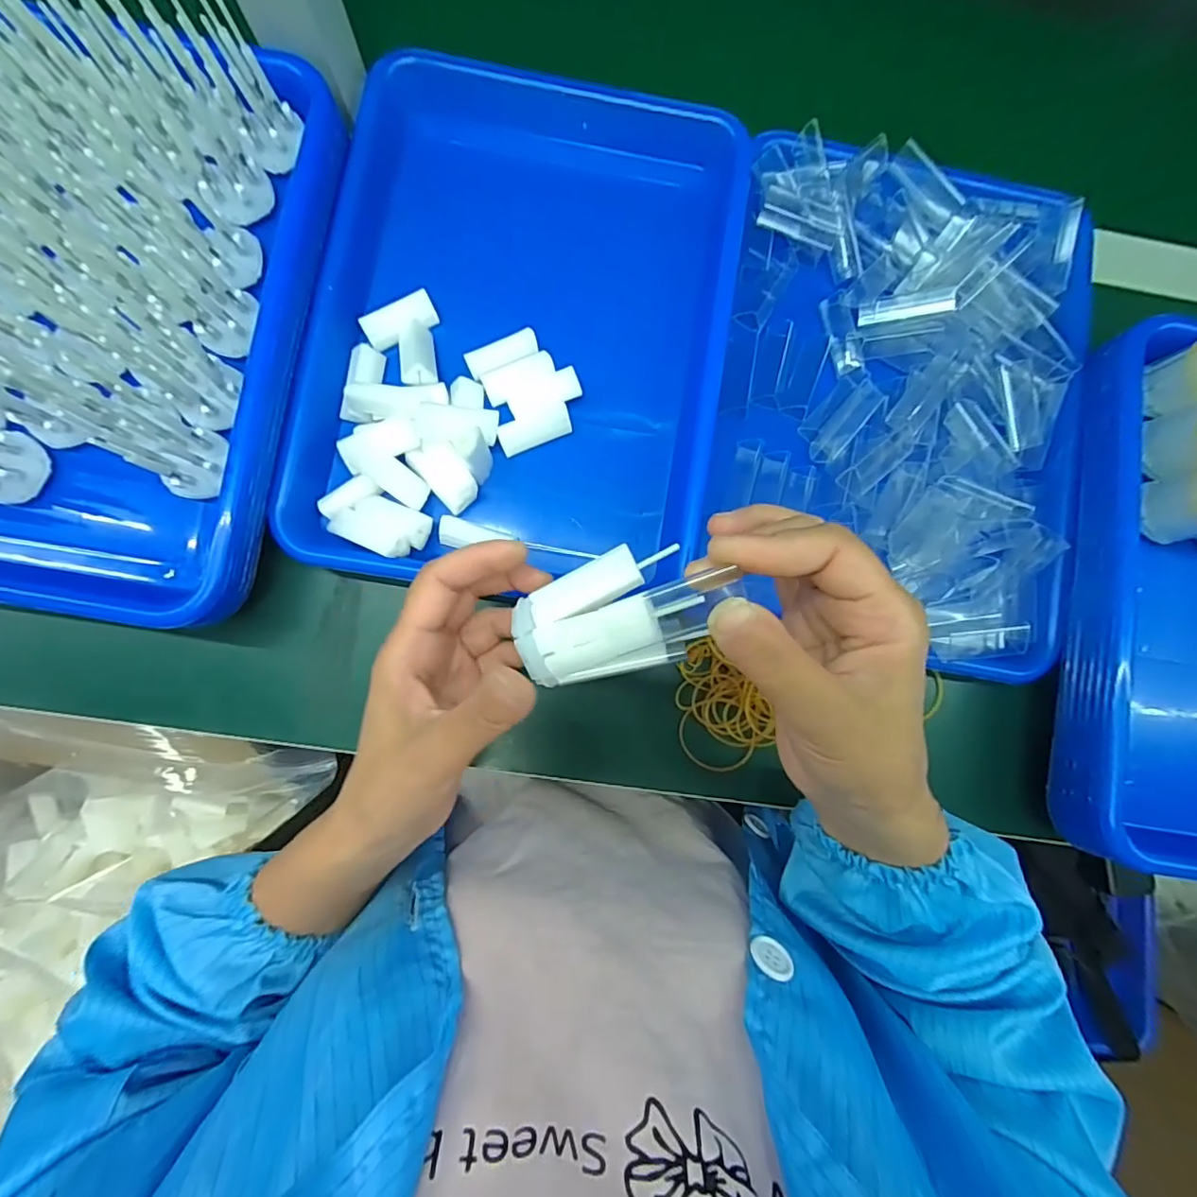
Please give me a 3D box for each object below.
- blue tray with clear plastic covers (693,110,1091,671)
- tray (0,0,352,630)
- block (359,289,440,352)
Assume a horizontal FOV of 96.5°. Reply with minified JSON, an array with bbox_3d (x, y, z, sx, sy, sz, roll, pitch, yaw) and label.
[{"bbox_3d":[0.194,-0.126,0.338,0.231,0.038,0.314,10,84,-3],"label":"blue tray with clear plastic covers"},{"bbox_3d":[-0.294,-0.165,0.284,0.244,0.077,0.335,9,84,-3],"label":"tray"},{"bbox_3d":[-0.125,-0.175,0.335,0.045,0.012,0.018,-31,87,-6],"label":"block"}]

